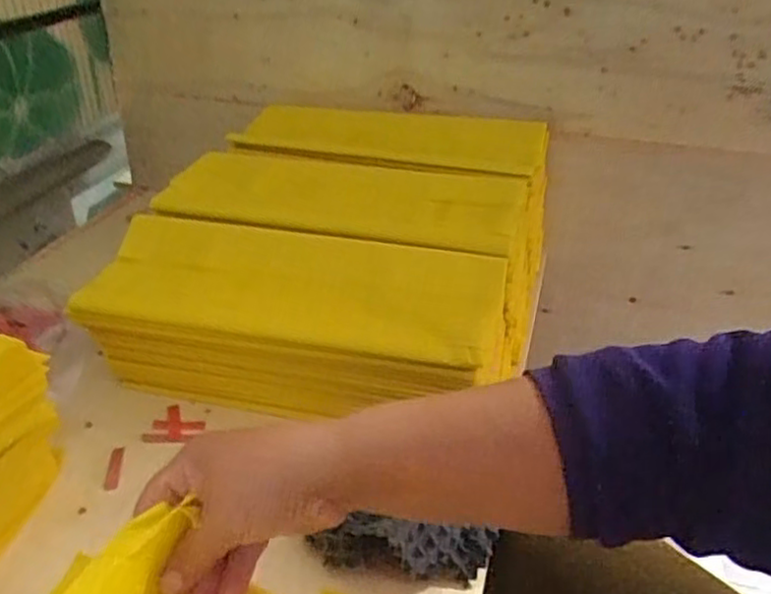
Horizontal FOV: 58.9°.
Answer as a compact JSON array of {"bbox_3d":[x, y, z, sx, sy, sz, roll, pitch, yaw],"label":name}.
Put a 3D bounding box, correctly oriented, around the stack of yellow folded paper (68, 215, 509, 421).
[{"bbox_3d":[-0.084,0.032,0.619,0.365,0.132,0.139,9,33,11],"label":"stack of yellow folded paper"}]

